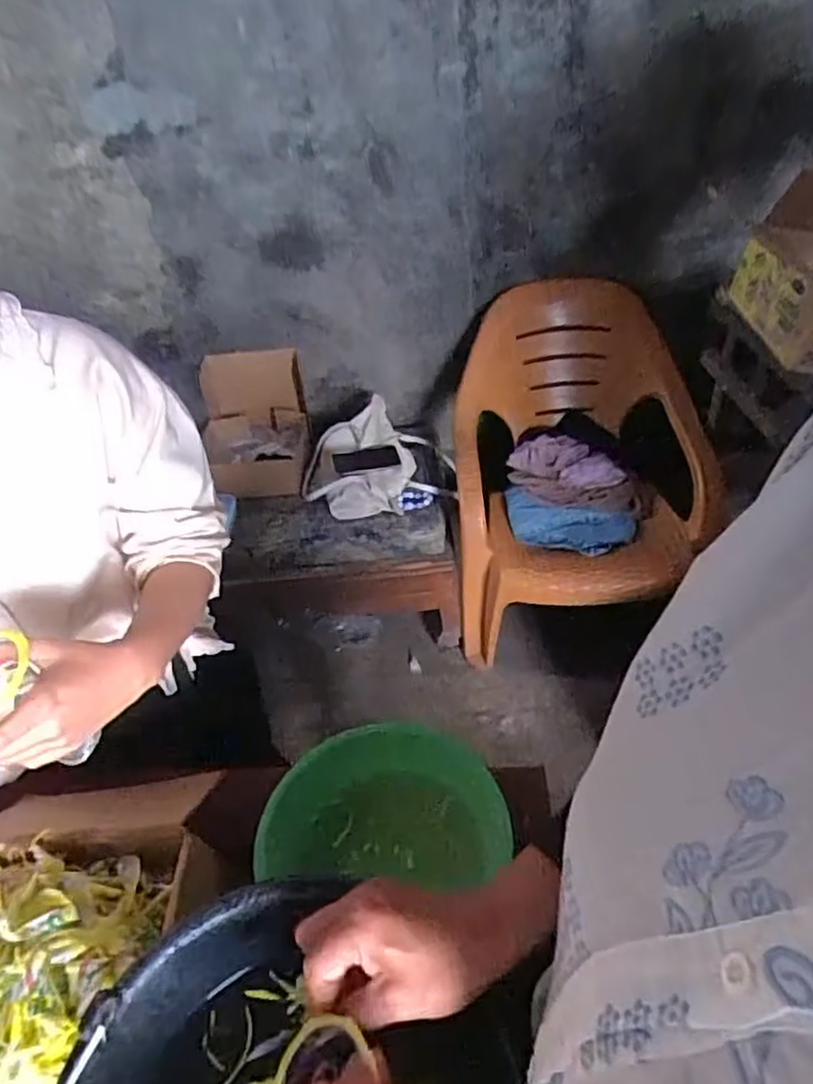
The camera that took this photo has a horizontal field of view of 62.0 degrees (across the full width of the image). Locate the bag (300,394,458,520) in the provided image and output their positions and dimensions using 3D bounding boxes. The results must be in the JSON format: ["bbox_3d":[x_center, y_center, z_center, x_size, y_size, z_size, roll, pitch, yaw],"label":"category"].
[{"bbox_3d":[-0.083,-0.226,1.722,0.365,0.130,0.364,-10,41,-2],"label":"bag"}]

